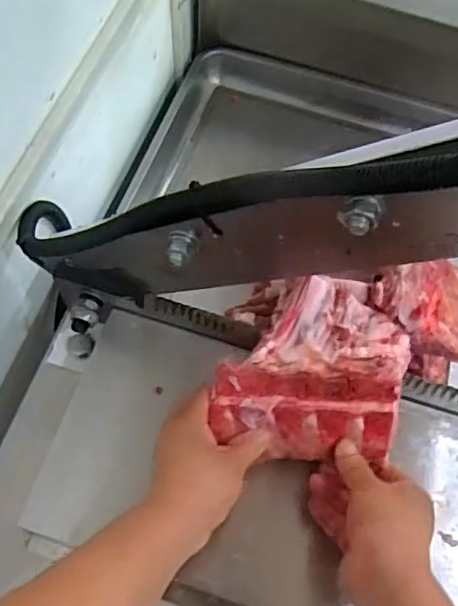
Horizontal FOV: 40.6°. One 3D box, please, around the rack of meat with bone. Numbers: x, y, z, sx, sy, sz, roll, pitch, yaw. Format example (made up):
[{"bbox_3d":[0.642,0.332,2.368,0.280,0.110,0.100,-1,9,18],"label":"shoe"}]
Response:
[{"bbox_3d":[0.071,0.049,0.497,0.141,0.061,0.145,14,67,7],"label":"rack of meat with bone"}]

